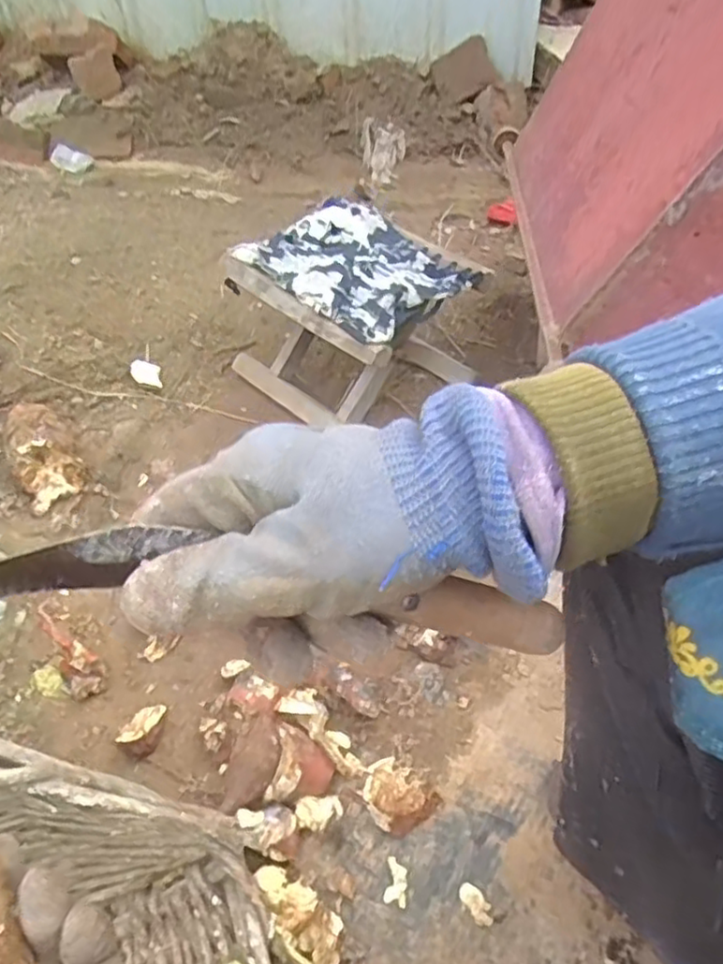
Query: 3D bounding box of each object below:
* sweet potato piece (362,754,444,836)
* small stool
[{"bbox_3d":[0.034,0.275,0.606,0.060,0.025,0.064,-3,48,3],"label":"sweet potato piece"},{"bbox_3d":[-0.012,-0.220,0.911,0.287,0.190,0.224,33,59,29],"label":"small stool"}]

